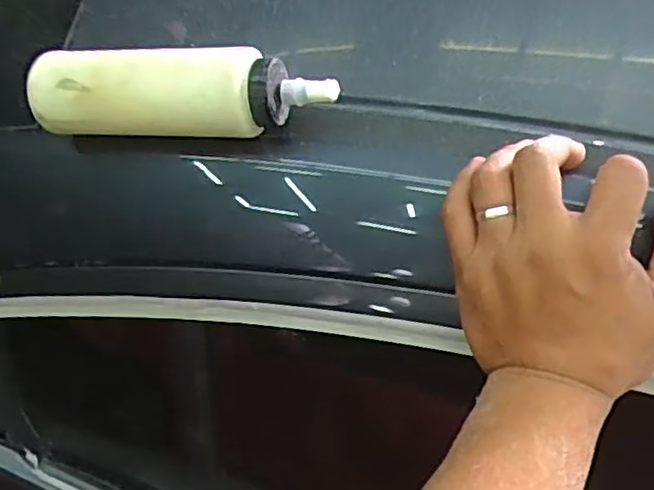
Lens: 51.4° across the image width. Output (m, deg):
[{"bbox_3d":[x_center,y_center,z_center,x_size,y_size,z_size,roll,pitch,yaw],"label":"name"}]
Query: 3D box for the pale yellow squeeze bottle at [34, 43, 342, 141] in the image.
[{"bbox_3d":[-0.092,-0.093,0.419,0.195,0.048,0.051,5,59,5],"label":"pale yellow squeeze bottle"}]

